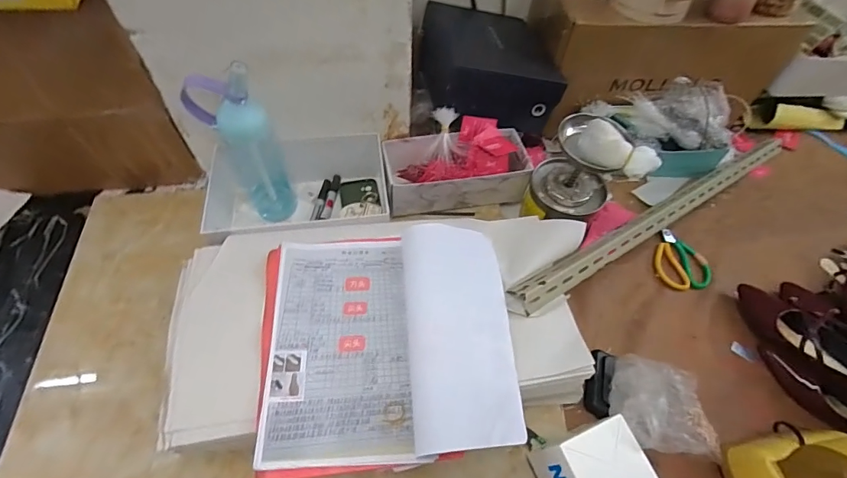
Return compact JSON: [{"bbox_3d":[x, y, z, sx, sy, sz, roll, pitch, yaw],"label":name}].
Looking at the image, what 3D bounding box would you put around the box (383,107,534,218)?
[{"bbox_3d":[0.062,-0.153,0.831,0.282,0.133,0.147,-12,58,-11],"label":"box"}]

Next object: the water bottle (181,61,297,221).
[{"bbox_3d":[-0.296,-0.138,0.720,0.104,0.319,0.067,-27,60,-20],"label":"water bottle"}]

